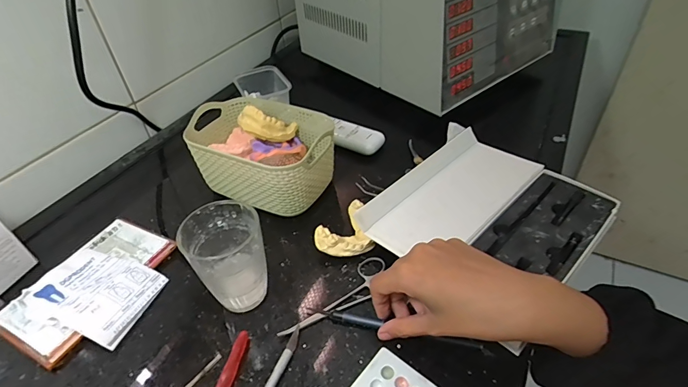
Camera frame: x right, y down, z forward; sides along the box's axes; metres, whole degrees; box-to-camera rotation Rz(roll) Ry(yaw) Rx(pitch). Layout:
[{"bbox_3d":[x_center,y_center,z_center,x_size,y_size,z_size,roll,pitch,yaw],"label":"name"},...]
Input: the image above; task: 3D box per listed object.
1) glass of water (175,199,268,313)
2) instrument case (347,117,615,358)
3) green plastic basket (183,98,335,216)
[{"bbox_3d":[-0.101,0.059,0.366,0.060,0.092,0.064,29,52,33],"label":"glass of water"},{"bbox_3d":[0.150,0.023,0.426,0.213,0.035,0.199,-36,49,-29],"label":"instrument case"},{"bbox_3d":[-0.100,-0.048,0.487,0.176,0.088,0.115,16,46,23],"label":"green plastic basket"}]

